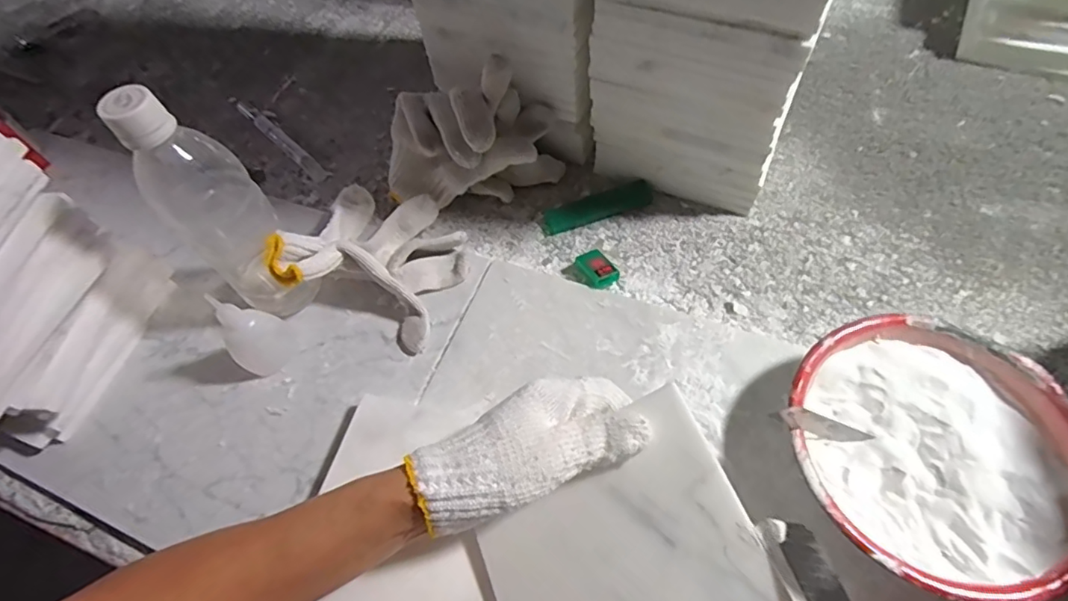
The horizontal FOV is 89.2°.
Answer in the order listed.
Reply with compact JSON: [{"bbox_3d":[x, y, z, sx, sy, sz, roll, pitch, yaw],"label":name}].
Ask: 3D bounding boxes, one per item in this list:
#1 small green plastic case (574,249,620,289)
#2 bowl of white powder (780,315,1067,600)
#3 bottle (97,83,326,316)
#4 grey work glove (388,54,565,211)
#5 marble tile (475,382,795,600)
[{"bbox_3d":[0.055,-0.028,0.476,0.026,0.016,0.038,-24,59,-11],"label":"small green plastic case"},{"bbox_3d":[0.247,0.098,0.347,0.164,0.056,0.163,-4,59,7],"label":"bowl of white powder"},{"bbox_3d":[-0.236,-0.064,0.410,0.060,0.214,0.064,37,68,25],"label":"bottle"},{"bbox_3d":[-0.063,-0.145,0.505,0.151,0.113,0.109,17,61,16],"label":"grey work glove"},{"bbox_3d":[0.047,0.151,0.294,0.150,0.007,0.145,-32,64,13],"label":"marble tile"}]

